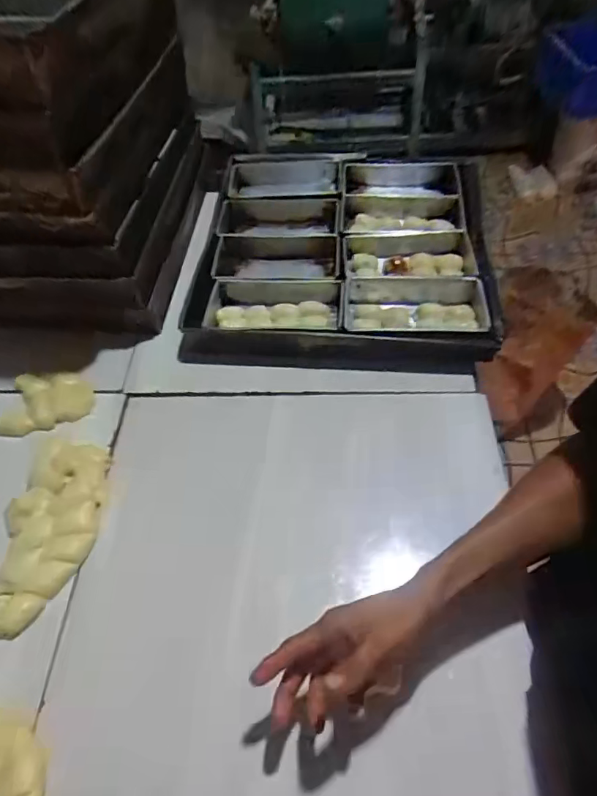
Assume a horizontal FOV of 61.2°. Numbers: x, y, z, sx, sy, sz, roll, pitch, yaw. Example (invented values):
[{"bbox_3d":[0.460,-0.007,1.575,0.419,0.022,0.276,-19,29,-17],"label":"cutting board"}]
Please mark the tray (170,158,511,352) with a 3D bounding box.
[{"bbox_3d":[0.066,-0.263,0.848,0.427,0.065,0.484,-1,53,5],"label":"tray"}]

